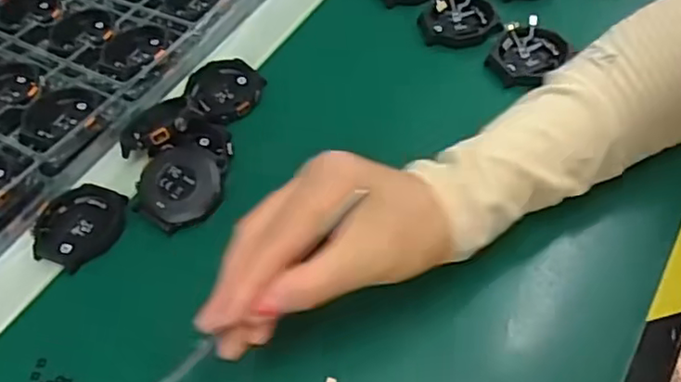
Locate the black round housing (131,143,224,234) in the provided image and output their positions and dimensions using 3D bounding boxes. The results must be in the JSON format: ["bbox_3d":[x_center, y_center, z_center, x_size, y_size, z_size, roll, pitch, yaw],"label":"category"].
[{"bbox_3d":[-0.095,-0.003,0.361,0.050,0.010,0.050,-33,70,-6],"label":"black round housing"}]

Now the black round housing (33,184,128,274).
[{"bbox_3d":[-0.152,0.020,0.360,0.047,0.007,0.053,14,56,18],"label":"black round housing"}]

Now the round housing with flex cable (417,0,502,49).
[{"bbox_3d":[0.082,-0.122,0.431,0.050,0.009,0.054,-10,52,0],"label":"round housing with flex cable"}]

